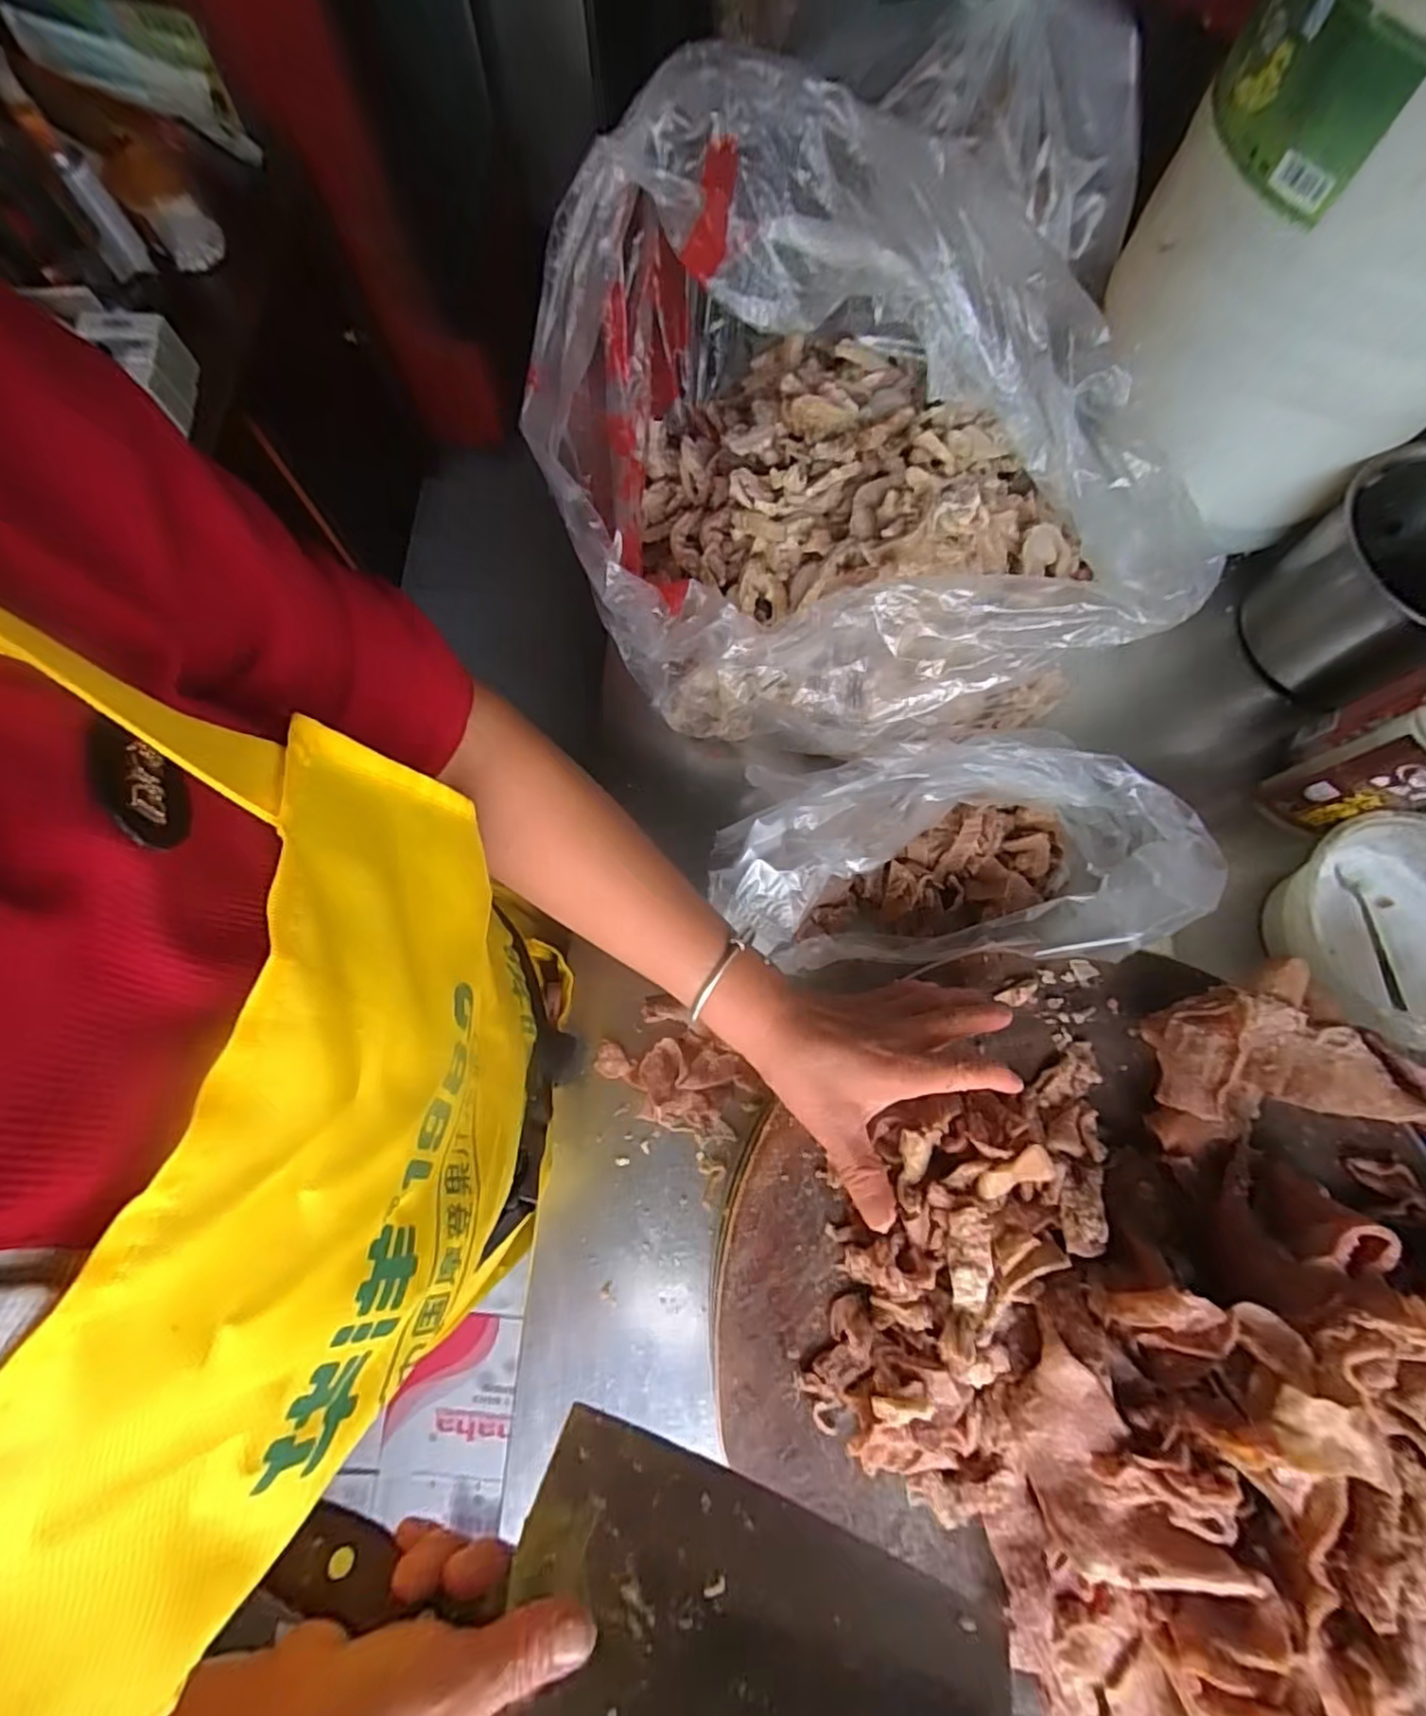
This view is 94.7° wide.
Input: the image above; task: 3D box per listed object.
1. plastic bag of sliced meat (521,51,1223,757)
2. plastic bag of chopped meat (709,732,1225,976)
[{"bbox_3d":[0.090,-0.300,0.475,0.407,0.220,0.412,-17,75,-4],"label":"plastic bag of sliced meat"},{"bbox_3d":[0.166,-0.002,0.468,0.339,0.119,0.152,0,75,0],"label":"plastic bag of chopped meat"}]

